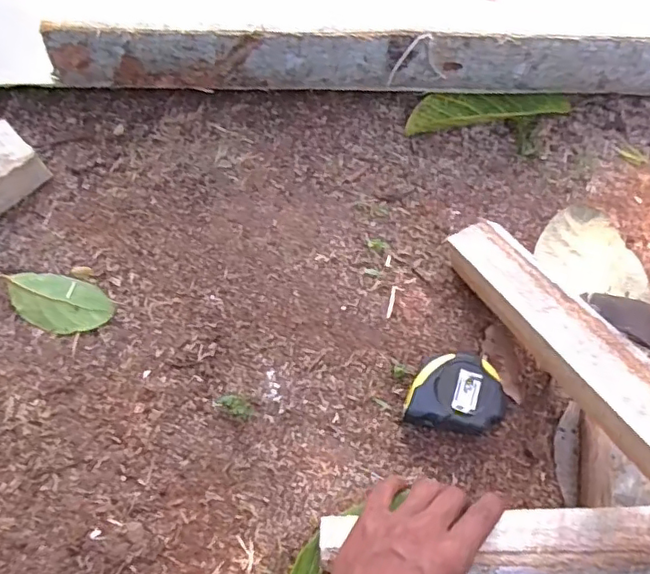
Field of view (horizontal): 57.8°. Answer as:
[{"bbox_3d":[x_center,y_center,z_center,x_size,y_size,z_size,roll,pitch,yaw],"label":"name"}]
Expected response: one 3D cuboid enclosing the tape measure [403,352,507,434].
[{"bbox_3d":[0.111,0.092,0.499,0.085,0.040,0.066,8,70,2],"label":"tape measure"}]

